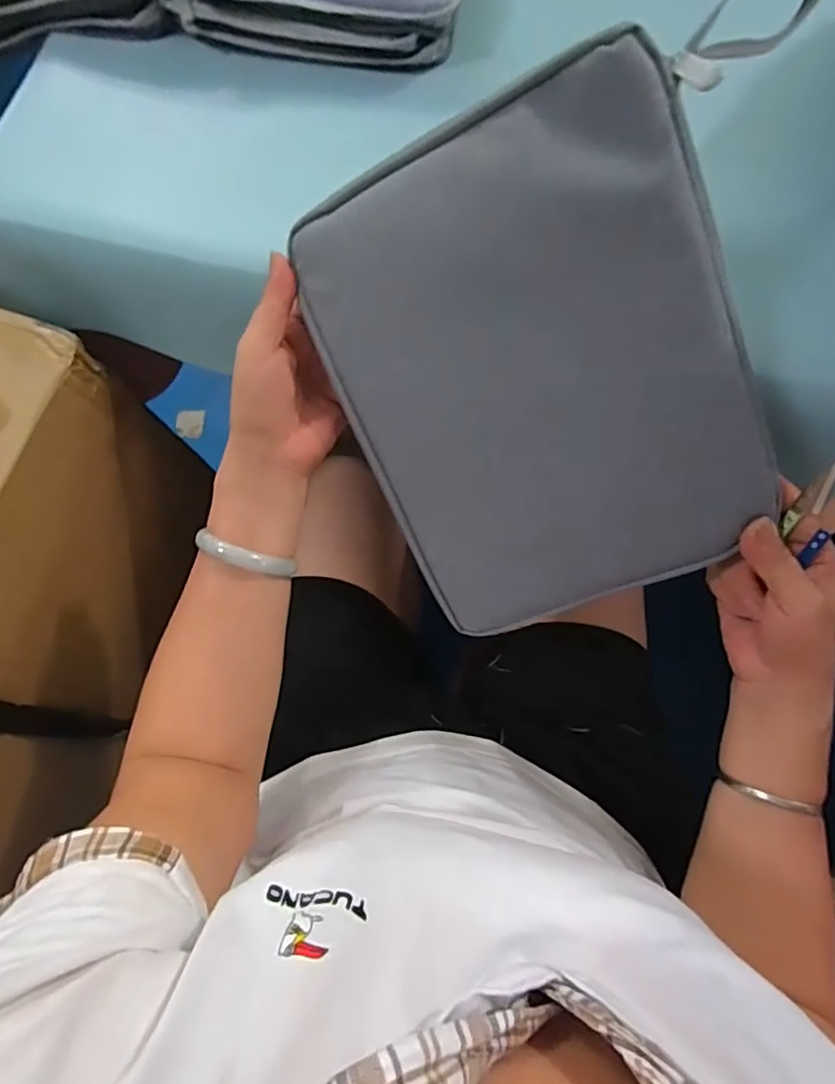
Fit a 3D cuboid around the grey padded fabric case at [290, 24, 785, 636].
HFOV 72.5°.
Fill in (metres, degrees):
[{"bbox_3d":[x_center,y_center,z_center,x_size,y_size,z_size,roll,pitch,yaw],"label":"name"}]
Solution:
[{"bbox_3d":[0.068,-0.091,0.328,0.210,0.016,0.272,-19,105,18],"label":"grey padded fabric case"}]

